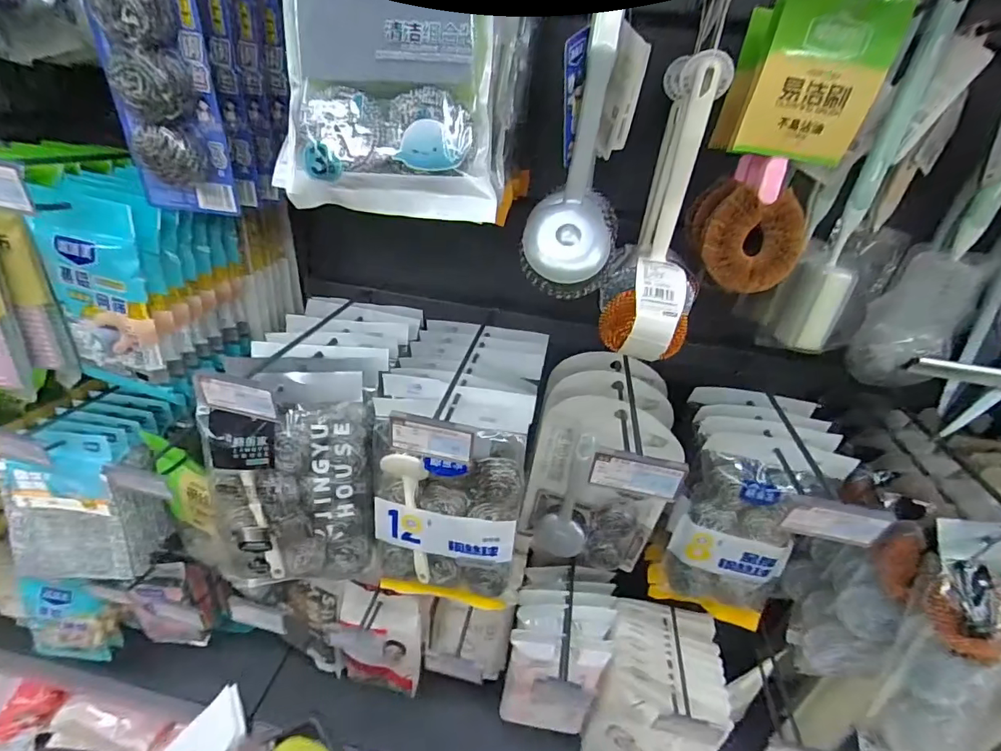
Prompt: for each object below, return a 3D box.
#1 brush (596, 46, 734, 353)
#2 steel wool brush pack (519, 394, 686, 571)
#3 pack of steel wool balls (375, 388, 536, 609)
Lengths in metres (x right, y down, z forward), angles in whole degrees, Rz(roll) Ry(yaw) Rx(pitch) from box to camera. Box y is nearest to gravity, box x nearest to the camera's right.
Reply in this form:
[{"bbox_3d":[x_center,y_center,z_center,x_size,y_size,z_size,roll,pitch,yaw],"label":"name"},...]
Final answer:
[{"bbox_3d":[0.144,-0.131,0.410,0.072,0.230,0.073,14,33,11],"label":"brush"},{"bbox_3d":[0.126,0.152,0.644,0.173,0.260,0.039,17,33,16],"label":"steel wool brush pack"},{"bbox_3d":[-0.066,0.160,0.599,0.177,0.283,0.054,7,19,4],"label":"pack of steel wool balls"}]

